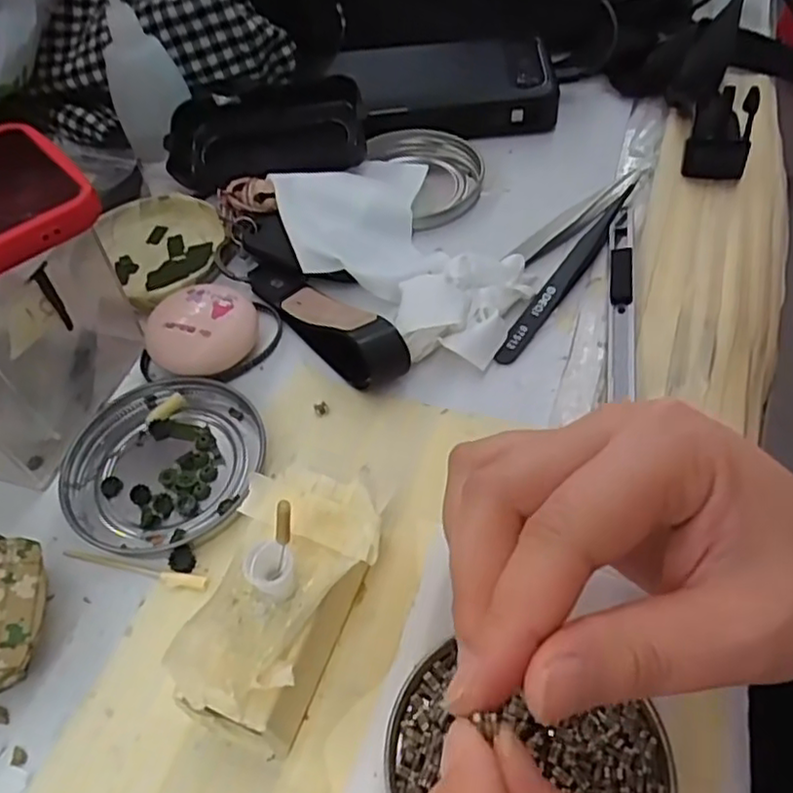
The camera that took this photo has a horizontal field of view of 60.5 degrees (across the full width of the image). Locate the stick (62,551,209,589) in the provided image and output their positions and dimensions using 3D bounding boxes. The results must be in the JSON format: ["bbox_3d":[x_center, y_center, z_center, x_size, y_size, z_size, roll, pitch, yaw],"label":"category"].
[{"bbox_3d":[-0.097,0.063,0.248,0.060,0.004,0.006,10,54,11],"label":"stick"}]

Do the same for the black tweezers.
[{"bbox_3d":[0.082,-0.061,0.320,0.011,0.009,0.126,31,61,24],"label":"black tweezers"}]

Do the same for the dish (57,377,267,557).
[{"bbox_3d":[-0.094,0.025,0.274,0.074,0.007,0.077,-2,53,3],"label":"dish"}]

